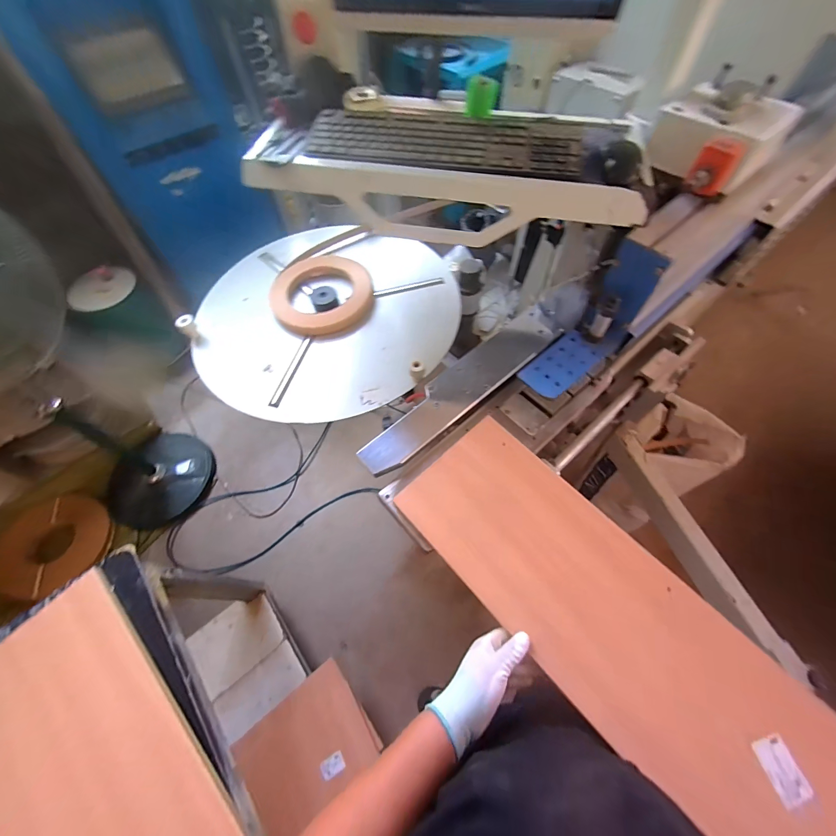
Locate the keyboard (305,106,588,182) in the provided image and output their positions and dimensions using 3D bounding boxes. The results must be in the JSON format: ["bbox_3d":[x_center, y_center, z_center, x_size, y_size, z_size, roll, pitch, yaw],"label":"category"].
[{"bbox_3d":[0.043,-0.453,0.584,0.433,0.024,0.143,9,62,6],"label":"keyboard"}]

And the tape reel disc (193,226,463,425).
[{"bbox_3d":[-0.229,-0.275,0.926,0.640,0.085,0.635,-1,61,1],"label":"tape reel disc"}]

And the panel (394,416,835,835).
[{"bbox_3d":[0.297,0.302,0.498,0.231,0.025,0.725,-42,69,-13],"label":"panel"}]

